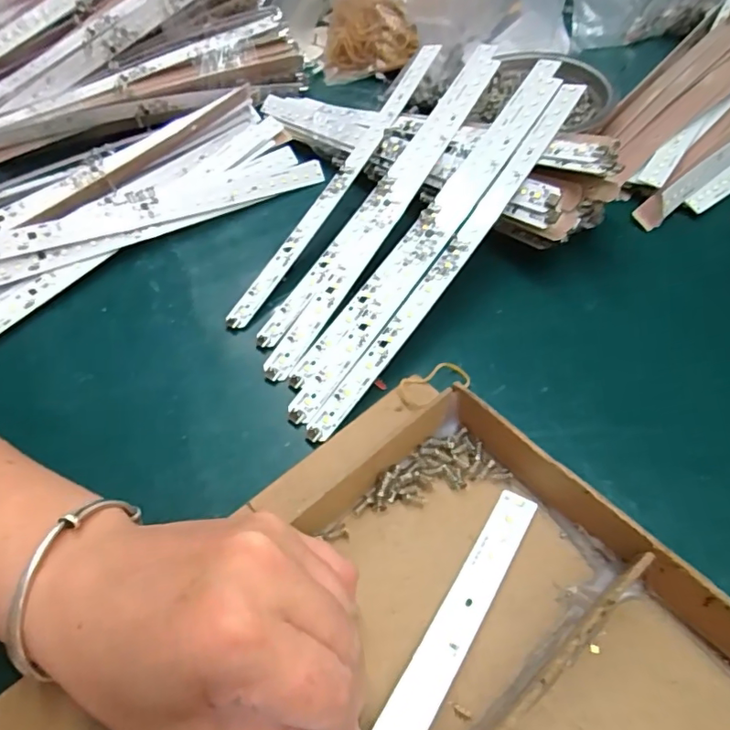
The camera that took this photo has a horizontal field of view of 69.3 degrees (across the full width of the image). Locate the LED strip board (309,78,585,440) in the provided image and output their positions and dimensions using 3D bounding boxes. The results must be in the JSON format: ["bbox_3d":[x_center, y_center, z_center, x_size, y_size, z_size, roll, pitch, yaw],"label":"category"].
[{"bbox_3d":[0.055,-0.069,0.322,0.017,0.008,0.276,33,79,22],"label":"LED strip board"}]

